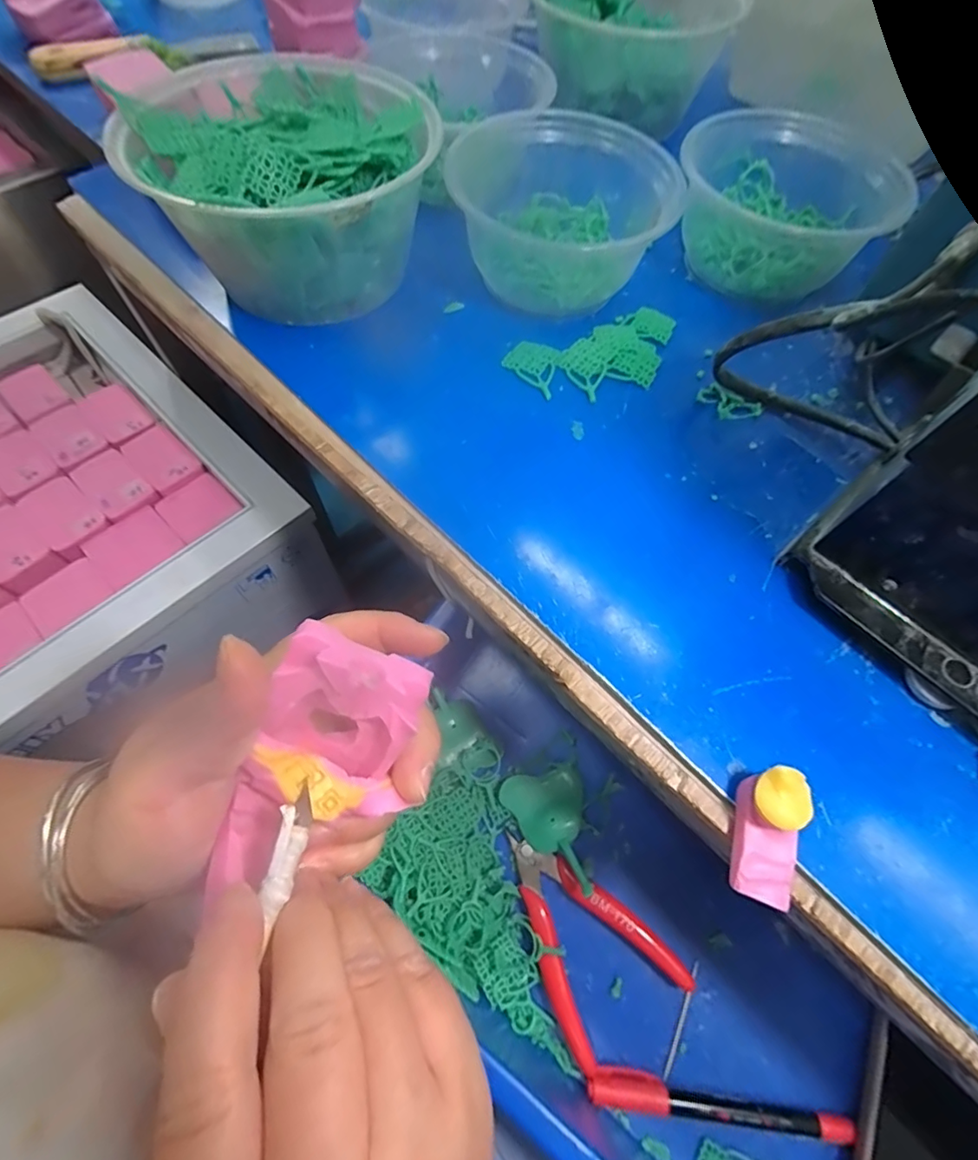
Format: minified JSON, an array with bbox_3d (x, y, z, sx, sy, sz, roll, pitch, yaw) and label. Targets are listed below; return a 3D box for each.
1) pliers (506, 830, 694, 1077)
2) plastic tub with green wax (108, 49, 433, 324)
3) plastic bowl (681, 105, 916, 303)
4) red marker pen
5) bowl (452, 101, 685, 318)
[{"bbox_3d":[0.049,0.204,0.297,0.074,0.014,0.111,-34,70,-18],"label":"pliers"},{"bbox_3d":[-0.108,-0.227,0.295,0.153,0.081,0.153,1,64,-2],"label":"plastic tub with green wax"},{"bbox_3d":[0.186,-0.242,0.320,0.128,0.055,0.105,37,68,15],"label":"plastic bowl"},{"bbox_3d":[0.118,0.276,0.265,0.130,0.014,0.014,8,64,1],"label":"red marker pen"},{"bbox_3d":[0.052,-0.228,0.310,0.132,0.047,0.126,-1,69,2],"label":"bowl"}]

